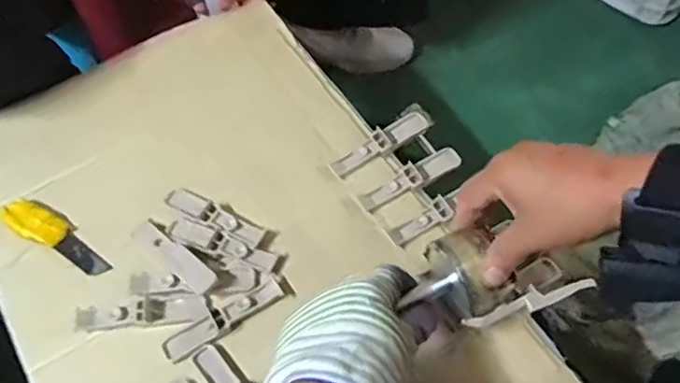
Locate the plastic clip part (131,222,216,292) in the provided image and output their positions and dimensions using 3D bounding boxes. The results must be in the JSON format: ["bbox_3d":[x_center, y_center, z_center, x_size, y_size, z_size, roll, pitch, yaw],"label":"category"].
[{"bbox_3d":[-0.134,0.050,0.495,0.090,0.012,0.020,36,68,22],"label":"plastic clip part"}]

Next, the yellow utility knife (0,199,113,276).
[{"bbox_3d":[-0.238,0.036,0.518,0.110,0.012,0.031,24,64,17],"label":"yellow utility knife"}]

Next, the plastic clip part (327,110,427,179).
[{"bbox_3d":[0.036,-0.043,0.551,0.096,0.015,0.021,-30,62,-14],"label":"plastic clip part"}]

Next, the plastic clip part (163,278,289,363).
[{"bbox_3d":[-0.089,0.096,0.472,0.097,0.014,0.021,-31,62,-14],"label":"plastic clip part"}]

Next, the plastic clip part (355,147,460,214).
[{"bbox_3d":[0.060,-0.012,0.532,0.096,0.013,0.024,-27,61,-12],"label":"plastic clip part"}]

